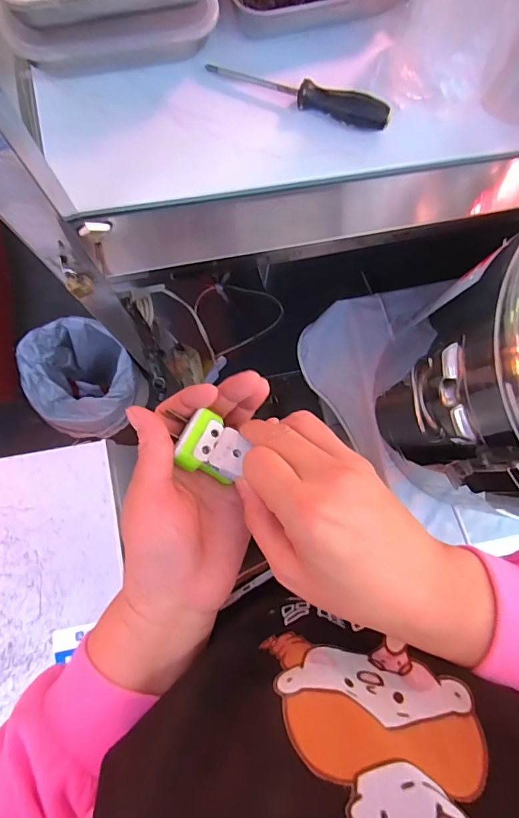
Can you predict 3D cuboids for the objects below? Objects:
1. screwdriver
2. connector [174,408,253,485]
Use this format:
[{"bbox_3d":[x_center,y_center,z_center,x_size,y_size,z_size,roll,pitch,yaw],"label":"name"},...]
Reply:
[{"bbox_3d":[0.039,-0.319,0.456,0.188,0.023,0.025,19,83,-1],"label":"screwdriver"},{"bbox_3d":[-0.032,0.027,0.295,0.038,0.019,0.036,29,62,-10],"label":"connector"}]

